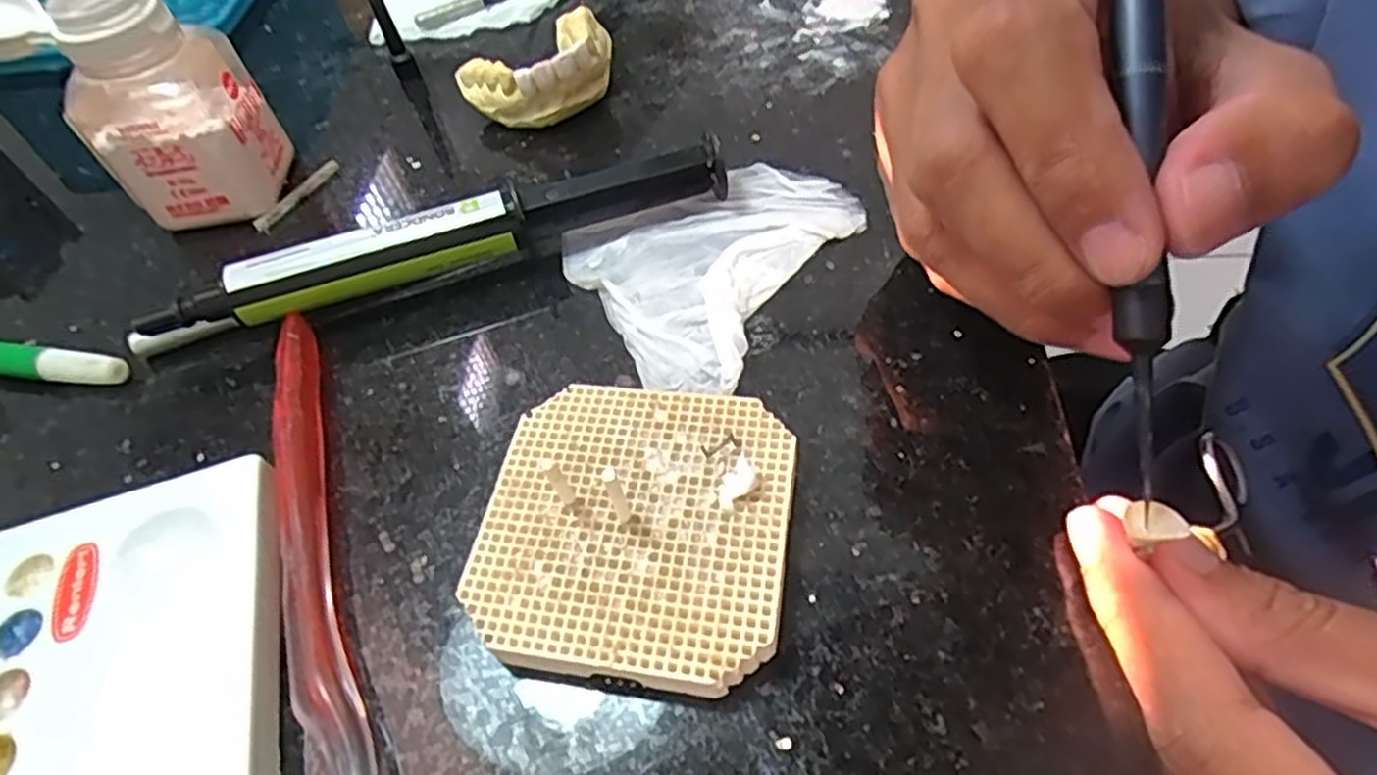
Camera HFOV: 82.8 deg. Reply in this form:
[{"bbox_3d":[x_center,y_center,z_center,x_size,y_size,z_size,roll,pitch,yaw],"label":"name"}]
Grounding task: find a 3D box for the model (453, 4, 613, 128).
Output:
[{"bbox_3d":[-0.048,-0.110,0.272,0.054,0.026,0.034,-34,56,-17],"label":"model"}]

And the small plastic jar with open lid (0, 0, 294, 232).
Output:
[{"bbox_3d":[-0.169,-0.085,0.240,0.063,0.070,0.037,-13,52,-3],"label":"small plastic jar with open lid"}]

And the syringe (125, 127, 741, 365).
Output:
[{"bbox_3d":[-0.070,-0.040,0.223,0.168,0.022,0.013,-18,53,-6],"label":"syringe"}]

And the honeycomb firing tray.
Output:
[{"bbox_3d":[-0.012,0.031,0.171,0.064,0.011,0.066,5,54,10],"label":"honeycomb firing tray"}]

